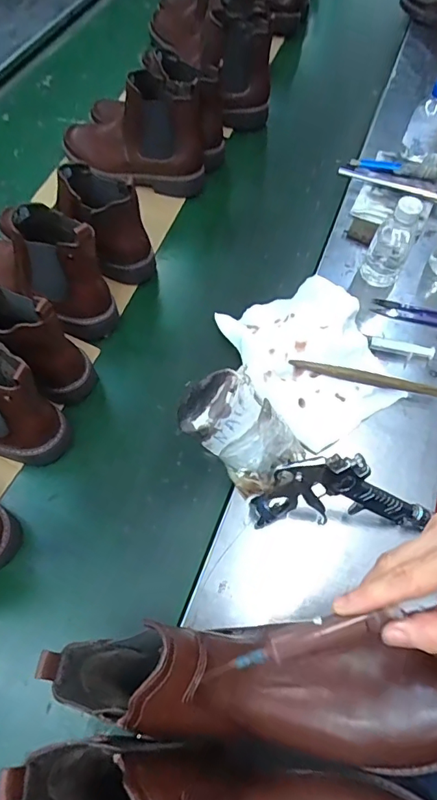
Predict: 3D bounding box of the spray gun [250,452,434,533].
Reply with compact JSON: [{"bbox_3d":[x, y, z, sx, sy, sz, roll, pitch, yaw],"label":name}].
[{"bbox_3d":[0.139,0.100,0.508,0.194,0.096,0.047,1,61,-2],"label":"spray gun"}]

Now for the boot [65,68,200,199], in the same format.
[{"bbox_3d":[-0.147,-0.462,0.812,0.253,0.162,0.101,24,63,10],"label":"boot"}]

